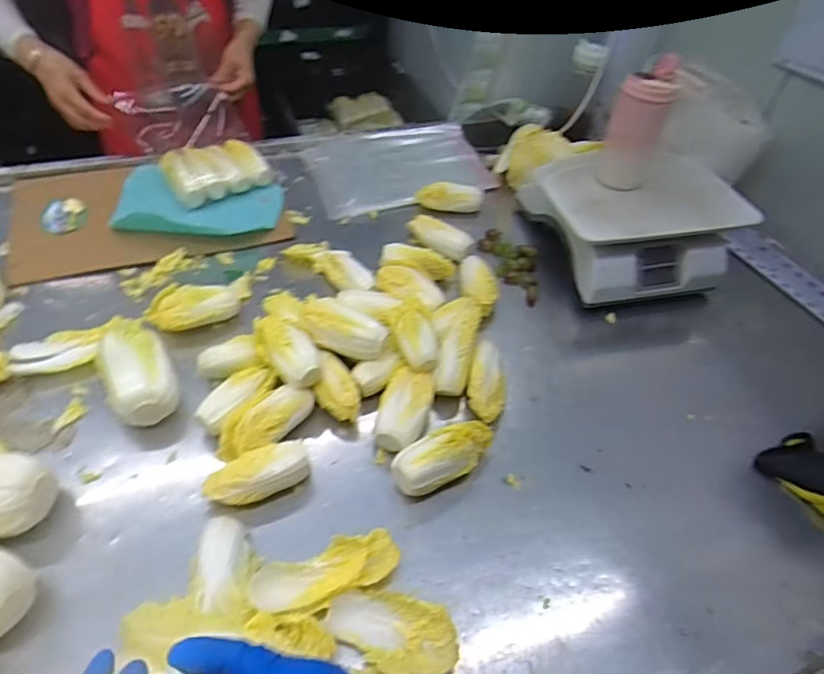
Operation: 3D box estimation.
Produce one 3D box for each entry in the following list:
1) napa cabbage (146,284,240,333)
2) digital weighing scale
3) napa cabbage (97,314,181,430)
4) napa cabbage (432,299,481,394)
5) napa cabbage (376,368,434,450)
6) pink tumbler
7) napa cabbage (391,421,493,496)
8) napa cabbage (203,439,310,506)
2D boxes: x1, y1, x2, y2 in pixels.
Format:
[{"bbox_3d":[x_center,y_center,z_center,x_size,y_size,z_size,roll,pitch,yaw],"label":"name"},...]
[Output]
[{"bbox_3d":[-0.304,-0.036,0.766,0.123,0.046,0.063,-2,48,-7],"label":"napa cabbage"},{"bbox_3d":[0.344,-0.193,0.899,0.274,0.132,0.284,-8,49,-14],"label":"digital weighing scale"},{"bbox_3d":[-0.327,0.047,0.667,0.072,0.079,0.124,-23,54,-25],"label":"napa cabbage"},{"bbox_3d":[0.058,-0.004,0.734,0.059,0.047,0.159,7,47,2],"label":"napa cabbage"},{"bbox_3d":[-0.010,0.091,0.671,0.058,0.049,0.109,12,48,6],"label":"napa cabbage"},{"bbox_3d":[0.333,-0.312,0.824,0.075,0.184,0.064,25,49,16],"label":"pink tumbler"},{"bbox_3d":[0.035,0.134,0.624,0.122,0.056,0.056,-23,53,-24],"label":"napa cabbage"},{"bbox_3d":[-0.165,0.152,0.597,0.109,0.048,0.049,-20,52,-21],"label":"napa cabbage"}]

